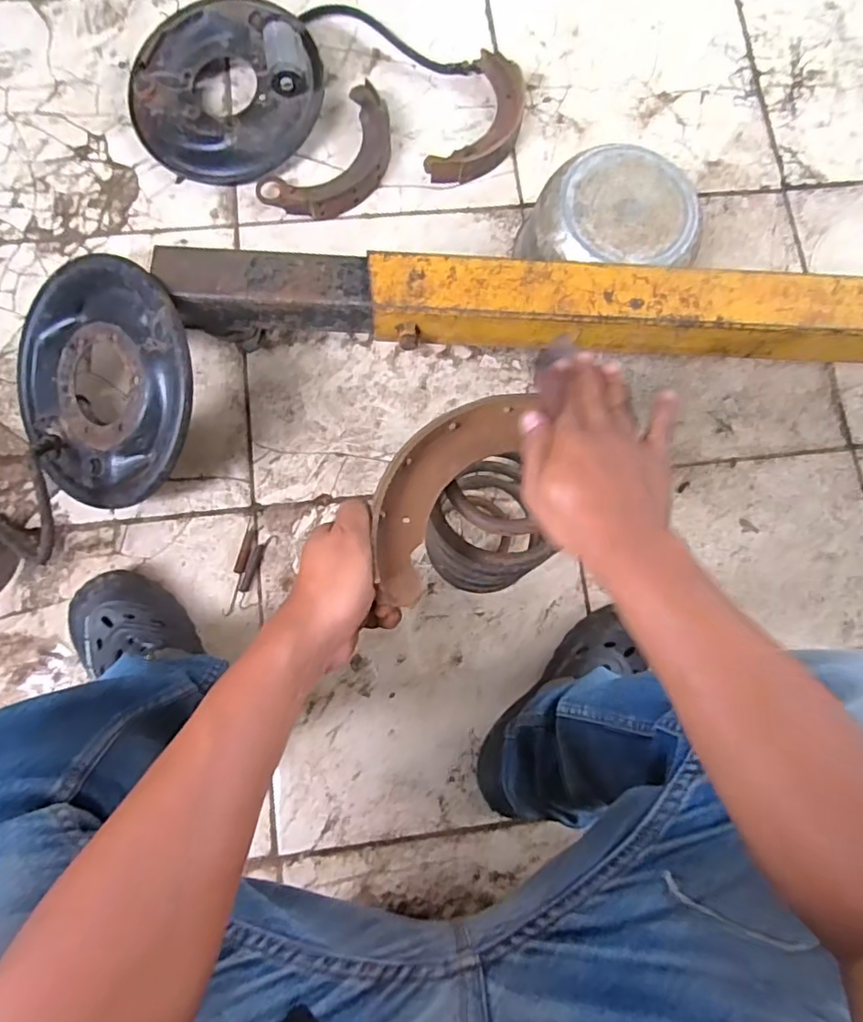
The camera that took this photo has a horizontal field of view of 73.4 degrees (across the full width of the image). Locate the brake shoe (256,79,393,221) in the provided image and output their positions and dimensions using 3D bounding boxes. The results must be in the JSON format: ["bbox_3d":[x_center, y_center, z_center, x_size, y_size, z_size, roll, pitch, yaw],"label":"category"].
[{"bbox_3d":[-0.131,-0.491,0.816,0.120,0.031,0.224,42,82,4],"label":"brake shoe"}]

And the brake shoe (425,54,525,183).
[{"bbox_3d":[0.078,-0.559,0.837,0.096,0.034,0.213,26,81,2],"label":"brake shoe"}]

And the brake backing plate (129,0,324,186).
[{"bbox_3d":[-0.289,-0.600,0.802,0.261,0.090,0.272,0,81,-3],"label":"brake backing plate"}]

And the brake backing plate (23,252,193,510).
[{"bbox_3d":[-0.365,-0.144,0.656,0.263,0.032,0.262,3,98,23],"label":"brake backing plate"}]

